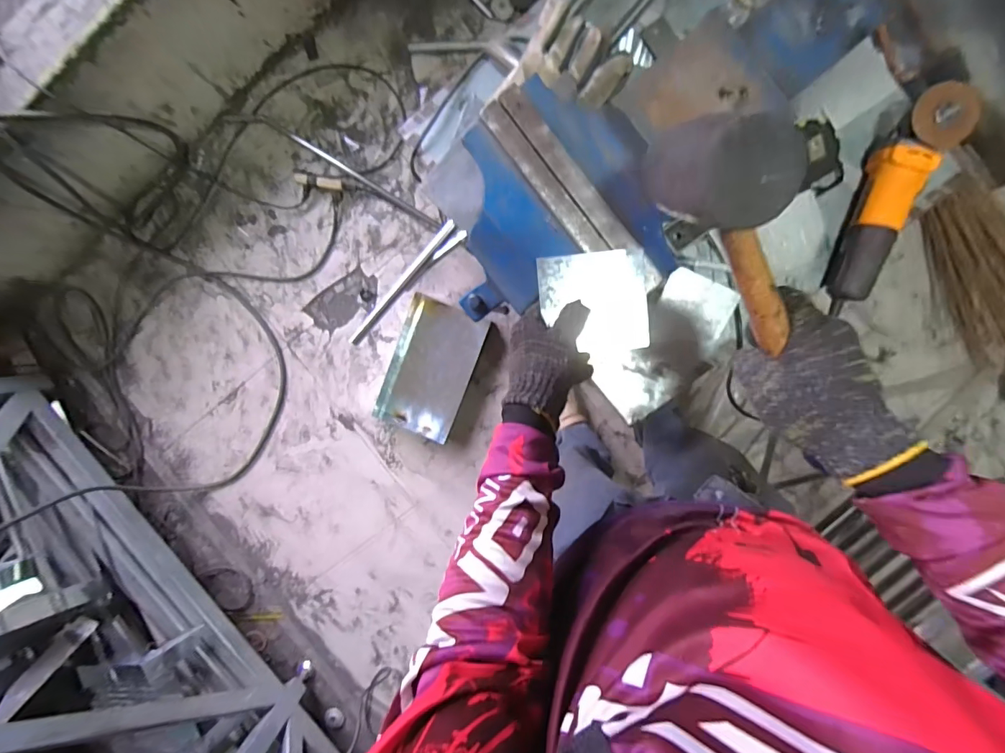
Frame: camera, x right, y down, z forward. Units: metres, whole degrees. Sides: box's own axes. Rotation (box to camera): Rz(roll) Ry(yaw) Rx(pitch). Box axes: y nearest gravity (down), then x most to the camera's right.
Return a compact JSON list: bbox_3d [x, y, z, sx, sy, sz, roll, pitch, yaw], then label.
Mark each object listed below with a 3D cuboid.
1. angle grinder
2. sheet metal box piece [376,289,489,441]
[{"bbox_3d":[0.537,-0.240,0.636,0.077,0.085,0.281,21,98,3],"label":"angle grinder"},{"bbox_3d":[-0.203,-0.019,1.305,0.219,0.042,0.369,22,98,2],"label":"sheet metal box piece"}]

